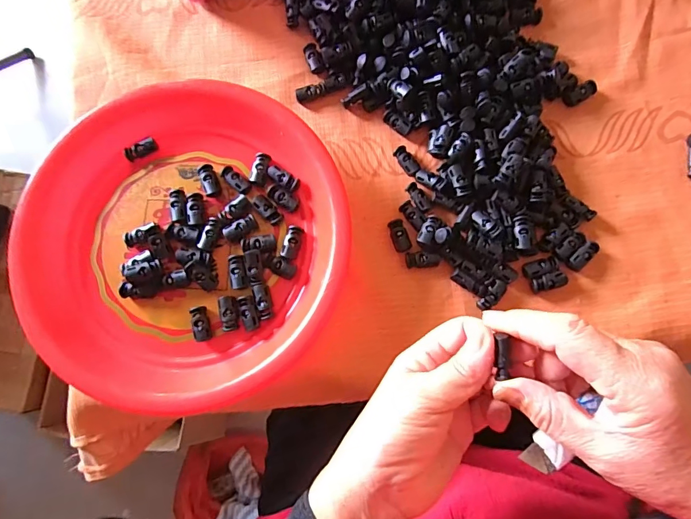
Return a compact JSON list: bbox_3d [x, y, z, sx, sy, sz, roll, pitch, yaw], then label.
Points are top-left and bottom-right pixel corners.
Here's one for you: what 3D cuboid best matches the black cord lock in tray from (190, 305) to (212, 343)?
[{"bbox_3d":[-0.113,0.050,0.334,0.012,0.007,0.027,-16,79,-2],"label":"black cord lock in tray"}]

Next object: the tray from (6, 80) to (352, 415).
[{"bbox_3d":[-0.127,-0.018,0.341,0.254,0.030,0.245,0,79,1],"label":"tray"}]

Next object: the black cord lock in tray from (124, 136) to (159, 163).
[{"bbox_3d":[-0.175,-0.095,0.365,0.028,0.008,0.011,-31,80,-5],"label":"black cord lock in tray"}]

